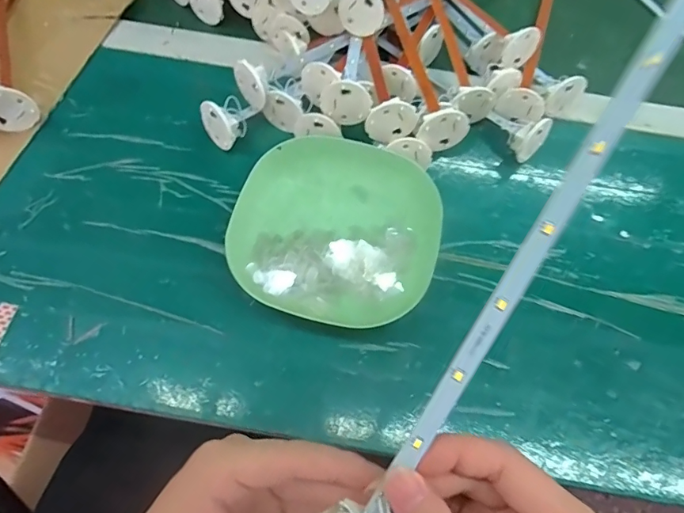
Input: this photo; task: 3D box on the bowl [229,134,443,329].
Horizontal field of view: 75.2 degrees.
[{"bbox_3d":[-0.002,-0.020,0.327,0.140,0.034,0.134,2,63,-3],"label":"bowl"}]

